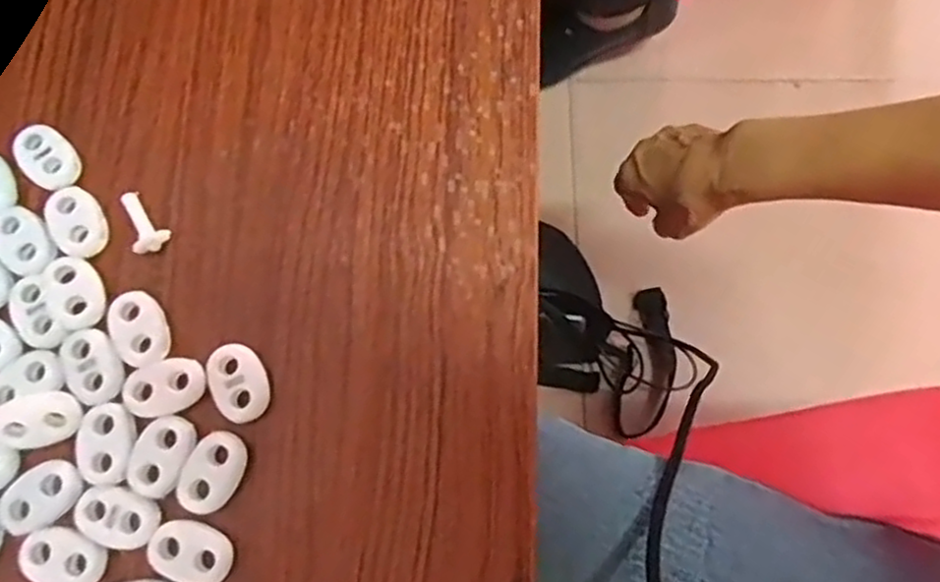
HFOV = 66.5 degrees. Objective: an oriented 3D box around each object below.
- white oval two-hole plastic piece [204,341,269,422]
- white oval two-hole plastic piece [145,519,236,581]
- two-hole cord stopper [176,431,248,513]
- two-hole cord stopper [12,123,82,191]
[{"bbox_3d":[-0.066,0.026,0.206,0.015,0.004,0.023,-21,77,-6],"label":"white oval two-hole plastic piece"},{"bbox_3d":[-0.076,0.071,0.194,0.023,0.004,0.015,13,76,2],"label":"white oval two-hole plastic piece"},{"bbox_3d":[-0.071,0.050,0.198,0.015,0.004,0.022,22,77,4],"label":"two-hole cord stopper"},{"bbox_3d":[-0.131,-0.041,0.221,0.015,0.004,0.023,-41,80,-10],"label":"two-hole cord stopper"}]

